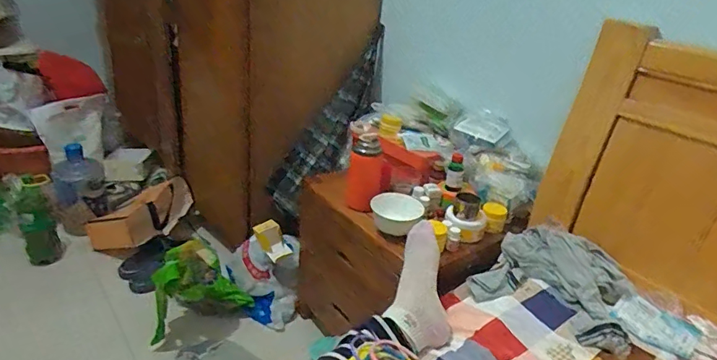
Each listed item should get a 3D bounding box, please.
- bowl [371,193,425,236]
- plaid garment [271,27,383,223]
[{"bbox_3d":[0.093,0.084,1.139,0.119,0.066,0.119,5,27,-3],"label":"bowl"},{"bbox_3d":[-0.084,-0.198,1.612,0.194,0.703,0.154,31,-4,39],"label":"plaid garment"}]

